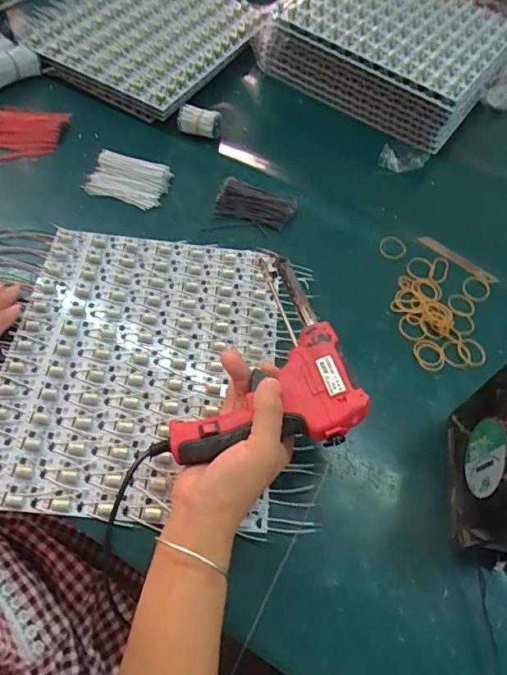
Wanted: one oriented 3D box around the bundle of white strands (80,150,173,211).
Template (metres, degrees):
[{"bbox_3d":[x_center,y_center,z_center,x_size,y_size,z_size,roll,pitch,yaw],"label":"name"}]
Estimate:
[{"bbox_3d":[-0.151,-0.191,0.562,0.092,0.016,0.063,17,60,4],"label":"bundle of white strands"}]

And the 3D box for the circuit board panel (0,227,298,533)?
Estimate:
[{"bbox_3d":[-0.099,0.020,0.435,0.244,0.015,0.284,6,59,0],"label":"circuit board panel"}]

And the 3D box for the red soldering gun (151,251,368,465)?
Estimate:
[{"bbox_3d":[0.028,0.023,0.376,0.130,0.040,0.203,25,61,11],"label":"red soldering gun"}]

